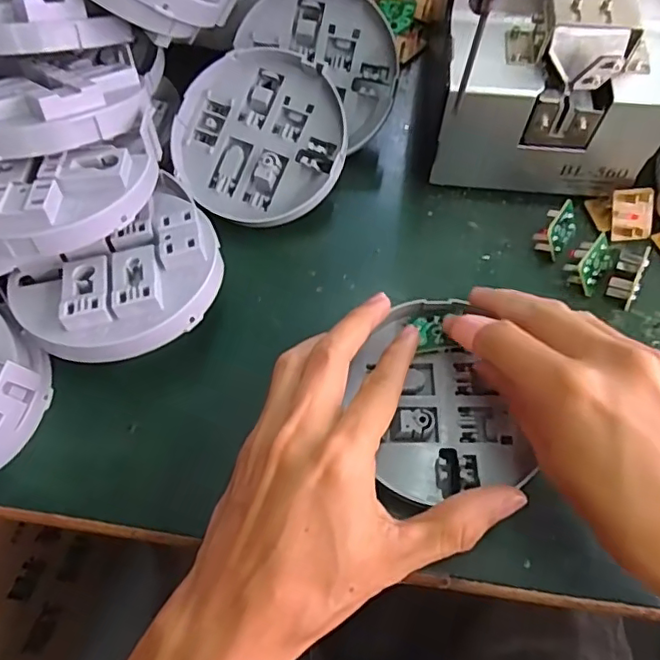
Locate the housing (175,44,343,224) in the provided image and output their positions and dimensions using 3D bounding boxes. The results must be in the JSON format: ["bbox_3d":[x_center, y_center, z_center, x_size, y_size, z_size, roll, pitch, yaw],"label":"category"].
[{"bbox_3d":[-0.041,-0.117,0.344,0.102,0.015,0.103,-1,84,10],"label":"housing"}]

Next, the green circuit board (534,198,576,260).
[{"bbox_3d":[0.133,-0.060,0.337,0.029,0.023,0.013,-48,37,-19],"label":"green circuit board"}]

